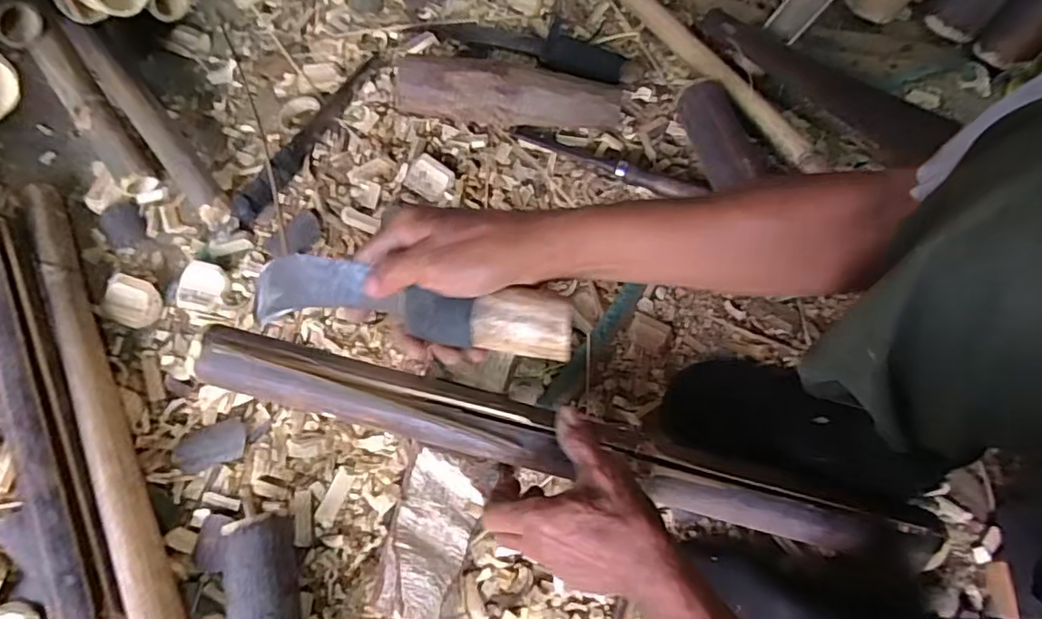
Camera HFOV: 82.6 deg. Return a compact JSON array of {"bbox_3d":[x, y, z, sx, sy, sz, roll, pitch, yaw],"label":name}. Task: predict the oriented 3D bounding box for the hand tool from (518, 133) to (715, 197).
[{"bbox_3d":[0.095,-0.172,0.683,0.211,0.022,0.023,23,73,9],"label":"hand tool"}]

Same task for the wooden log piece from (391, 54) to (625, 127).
[{"bbox_3d":[-0.013,-0.241,0.667,0.251,0.065,0.053,2,71,2],"label":"wooden log piece"}]

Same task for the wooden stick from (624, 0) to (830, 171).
[{"bbox_3d":[0.181,-0.352,0.737,0.035,0.036,0.515,-36,74,-10],"label":"wooden stick"}]

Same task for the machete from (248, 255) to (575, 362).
[{"bbox_3d":[-0.080,-0.003,0.403,0.231,0.035,0.042,8,71,16],"label":"machete"}]

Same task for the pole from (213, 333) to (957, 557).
[{"bbox_3d":[0.036,0.115,0.508,0.607,0.034,0.054,15,72,-1],"label":"pole"}]

